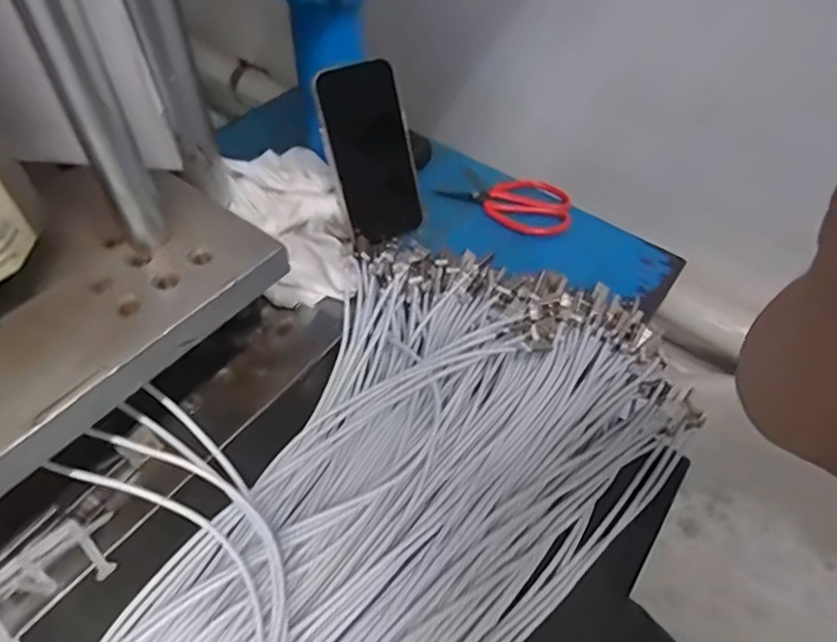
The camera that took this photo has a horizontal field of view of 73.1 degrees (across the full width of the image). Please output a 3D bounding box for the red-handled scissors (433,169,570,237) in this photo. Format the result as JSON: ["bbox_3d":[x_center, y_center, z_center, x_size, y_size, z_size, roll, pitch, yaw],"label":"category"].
[{"bbox_3d":[0.087,-0.119,0.551,0.124,0.013,0.079,20,53,11],"label":"red-handled scissors"}]

